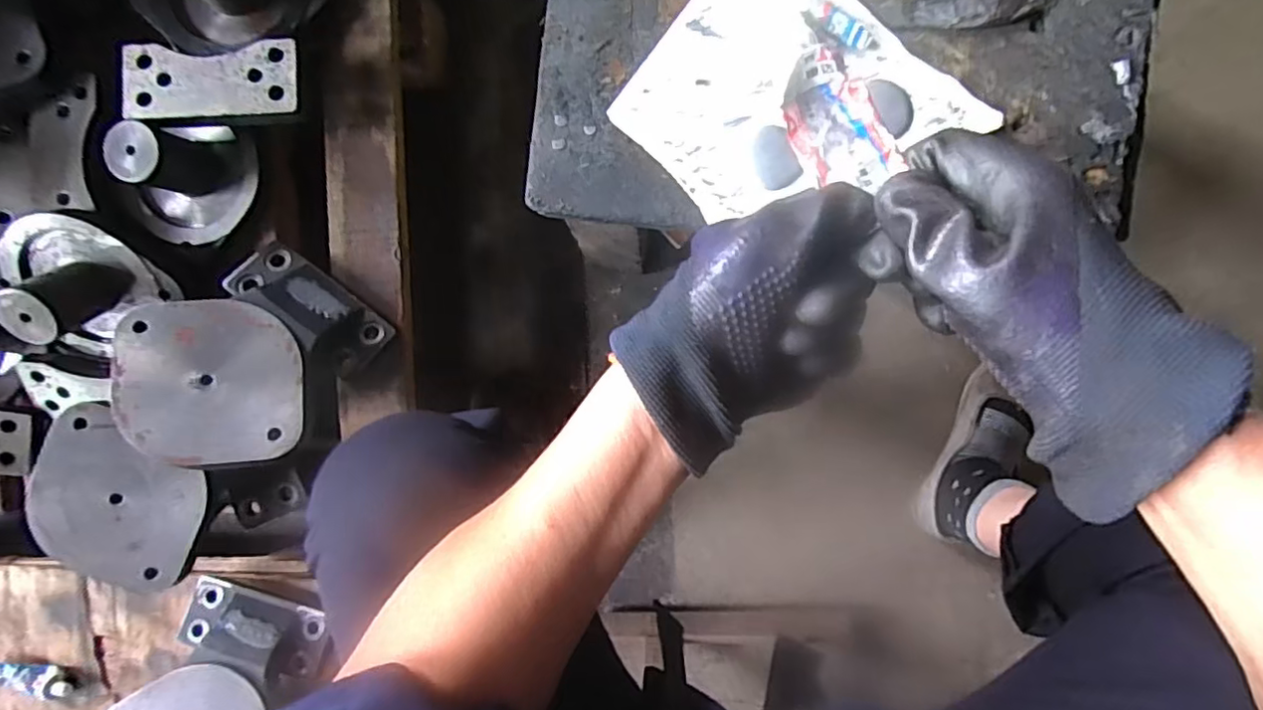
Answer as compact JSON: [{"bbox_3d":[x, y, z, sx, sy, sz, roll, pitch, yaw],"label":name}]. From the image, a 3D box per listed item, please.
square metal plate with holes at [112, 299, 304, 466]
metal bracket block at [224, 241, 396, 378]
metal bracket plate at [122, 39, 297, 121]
[{"bbox_3d":[-0.307,0.018,0.446,0.117,0.010,0.121,-1,74,-14],"label":"square metal plate with holes"},{"bbox_3d":[-0.277,-0.043,0.510,0.135,0.074,0.037,34,132,7],"label":"metal bracket block"},{"bbox_3d":[-0.326,-0.215,0.473,0.122,0.010,0.058,-6,92,-6],"label":"metal bracket plate"}]

